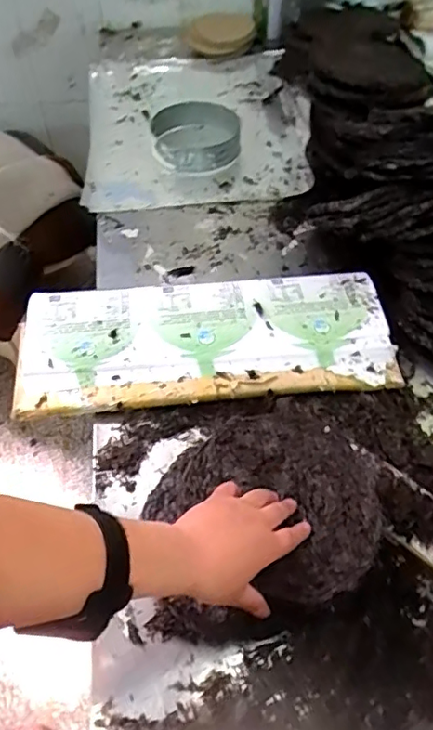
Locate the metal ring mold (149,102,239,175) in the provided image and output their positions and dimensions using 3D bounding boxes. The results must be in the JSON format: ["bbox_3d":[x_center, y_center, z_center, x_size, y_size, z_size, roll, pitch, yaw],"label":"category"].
[{"bbox_3d":[-0.038,-0.438,1.084,0.167,0.056,0.180,0,53,0],"label":"metal ring mold"}]

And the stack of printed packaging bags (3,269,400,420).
[{"bbox_3d":[-0.016,-0.033,0.780,0.499,0.054,0.192,-6,54,-4],"label":"stack of printed packaging bags"}]

